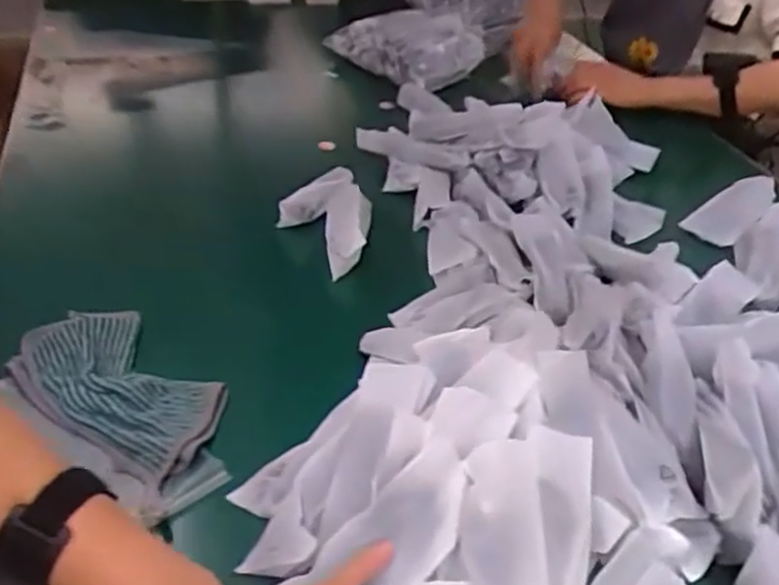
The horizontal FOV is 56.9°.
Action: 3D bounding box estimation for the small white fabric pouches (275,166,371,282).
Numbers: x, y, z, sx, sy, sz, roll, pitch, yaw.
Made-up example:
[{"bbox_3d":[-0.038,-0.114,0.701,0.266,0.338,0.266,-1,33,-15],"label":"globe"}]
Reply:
[{"bbox_3d":[-0.075,-0.094,0.830,0.105,0.040,0.194,4,37,-1],"label":"small white fabric pouches"}]

